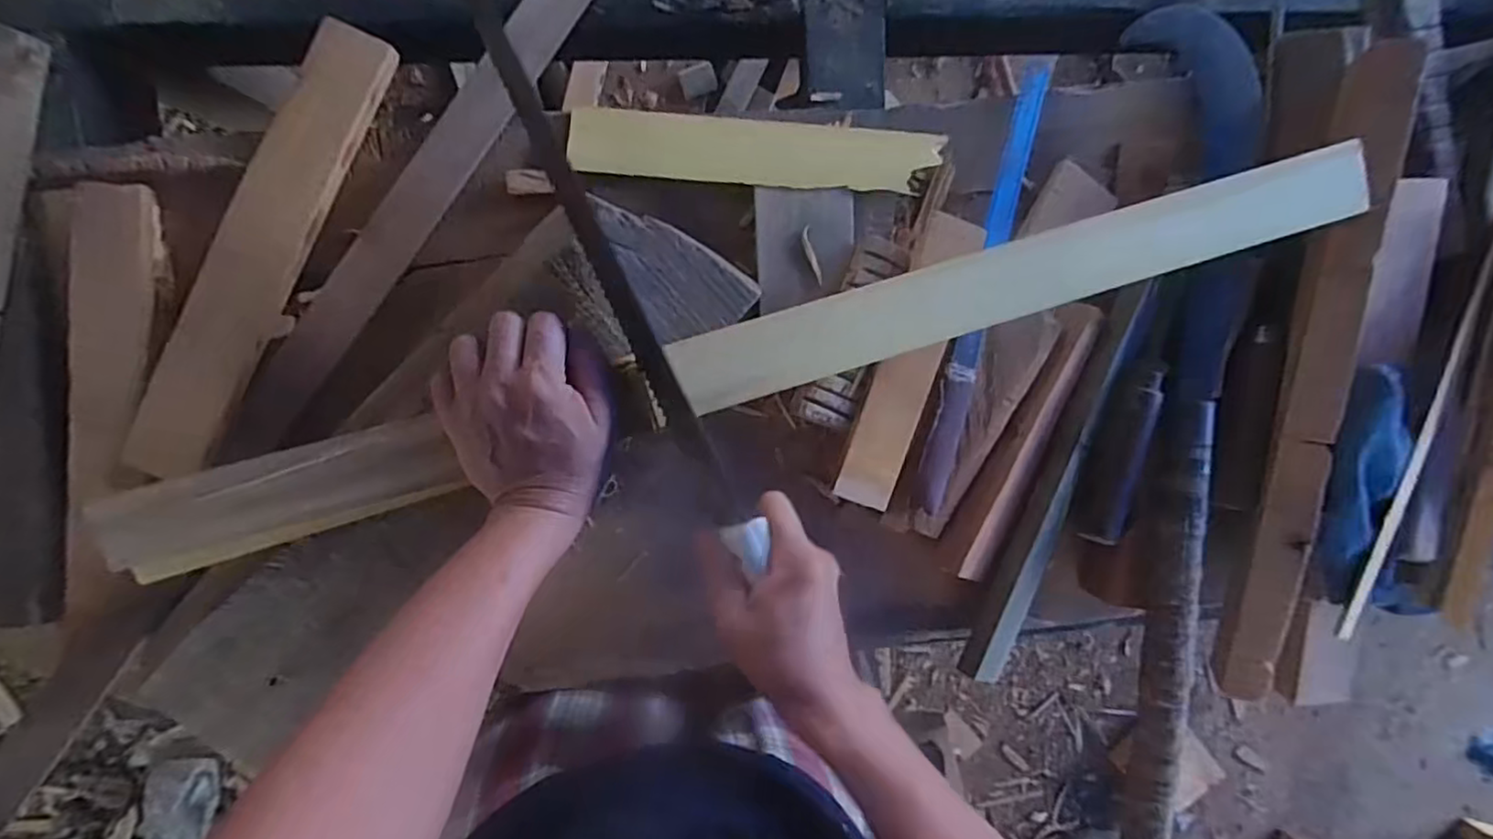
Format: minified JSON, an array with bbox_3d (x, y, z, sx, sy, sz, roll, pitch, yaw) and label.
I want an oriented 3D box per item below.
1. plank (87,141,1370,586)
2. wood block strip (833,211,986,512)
[{"bbox_3d":[0.014,-0.041,0.417,0.773,0.033,0.049,-17,97,-4],"label":"plank"},{"bbox_3d":[0.112,-0.038,0.469,0.044,0.014,0.202,17,95,-7],"label":"wood block strip"}]

